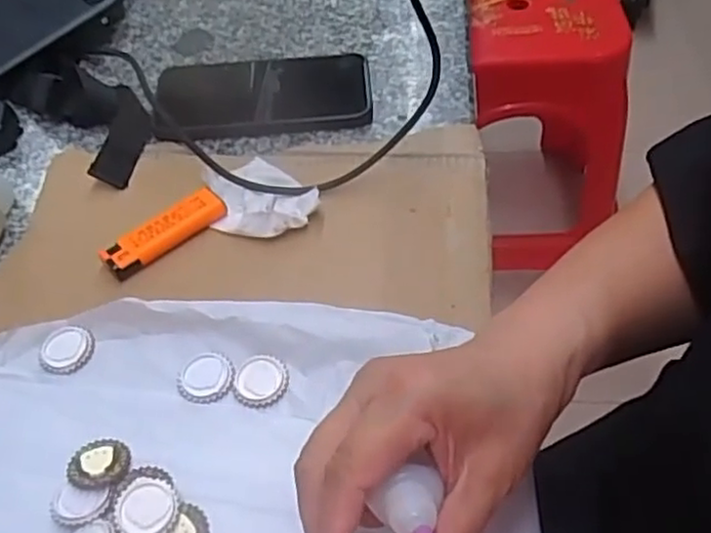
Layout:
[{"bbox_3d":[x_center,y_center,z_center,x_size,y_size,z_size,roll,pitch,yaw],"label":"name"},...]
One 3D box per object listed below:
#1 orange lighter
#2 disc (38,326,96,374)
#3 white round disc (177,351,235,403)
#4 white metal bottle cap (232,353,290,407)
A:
[{"bbox_3d":[-0.118,-0.020,0.433,0.078,0.017,0.022,-35,56,-23],"label":"orange lighter"},{"bbox_3d":[-0.159,0.046,0.382,0.028,0.004,0.028,-2,50,3],"label":"disc"},{"bbox_3d":[-0.079,0.058,0.365,0.030,0.004,0.028,-2,50,3],"label":"white round disc"},{"bbox_3d":[-0.050,0.059,0.362,0.028,0.005,0.027,-2,50,3],"label":"white metal bottle cap"}]

